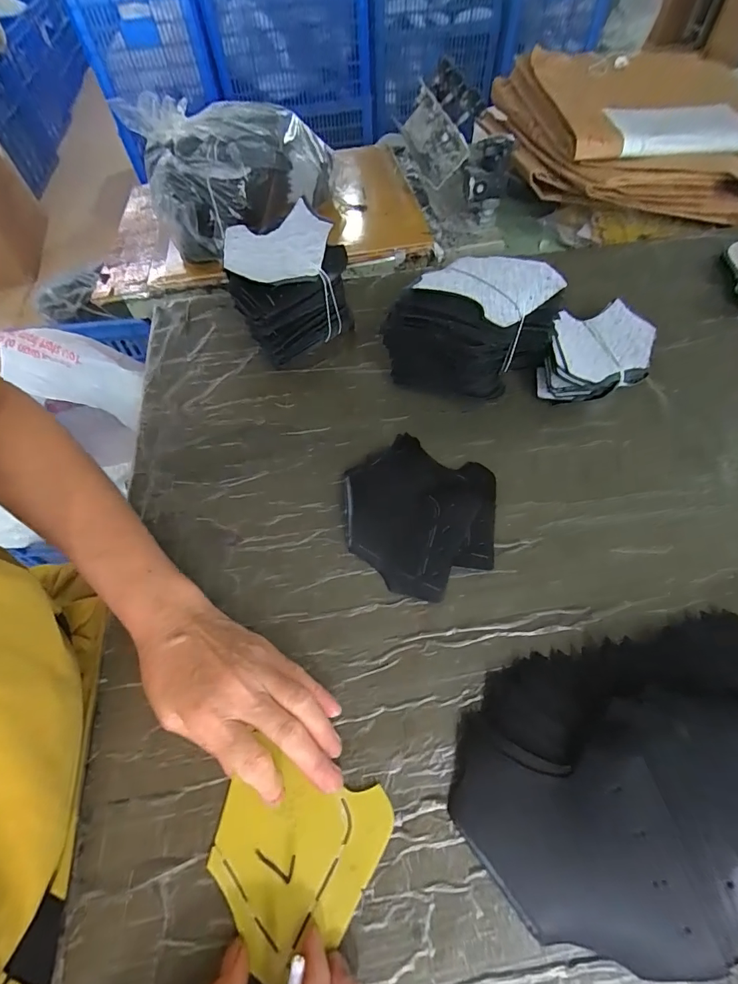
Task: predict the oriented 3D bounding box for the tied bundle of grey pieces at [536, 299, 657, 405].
[{"bbox_3d":[0.240,-0.147,0.451,0.101,0.045,0.137,21,61,13],"label":"tied bundle of grey pieces"}]

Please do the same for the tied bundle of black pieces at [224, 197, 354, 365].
[{"bbox_3d":[-0.089,-0.210,0.454,0.118,0.107,0.108,-32,63,-17],"label":"tied bundle of black pieces"}]

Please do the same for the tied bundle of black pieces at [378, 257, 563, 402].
[{"bbox_3d":[0.100,-0.161,0.429,0.149,0.100,0.112,21,61,13],"label":"tied bundle of black pieces"}]

